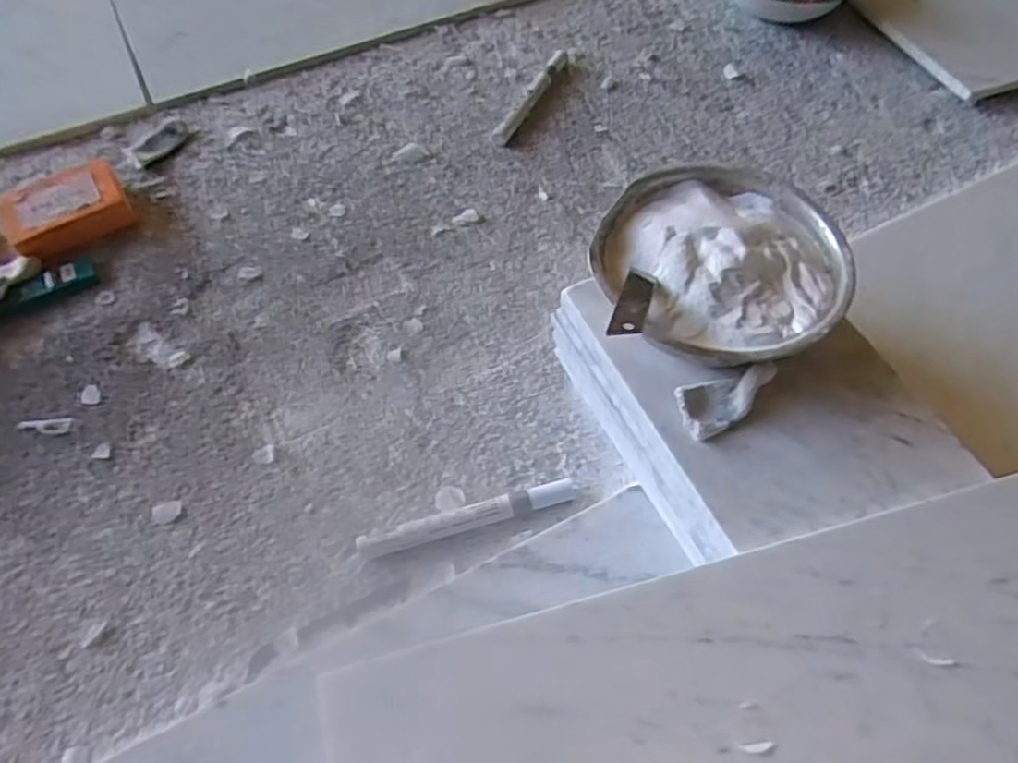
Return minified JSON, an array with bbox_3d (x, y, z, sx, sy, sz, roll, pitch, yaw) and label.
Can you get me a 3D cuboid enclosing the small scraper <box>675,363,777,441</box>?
[{"bbox_3d":[0.125,0.010,0.399,0.056,0.020,0.030,-15,59,-11],"label":"small scraper"}]

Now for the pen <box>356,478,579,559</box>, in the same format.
[{"bbox_3d":[-0.025,0.088,0.454,0.140,0.015,0.016,-14,59,-10],"label":"pen"}]

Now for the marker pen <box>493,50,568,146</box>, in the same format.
[{"bbox_3d":[0.022,-0.276,0.683,0.014,0.017,0.140,25,60,14],"label":"marker pen"}]

